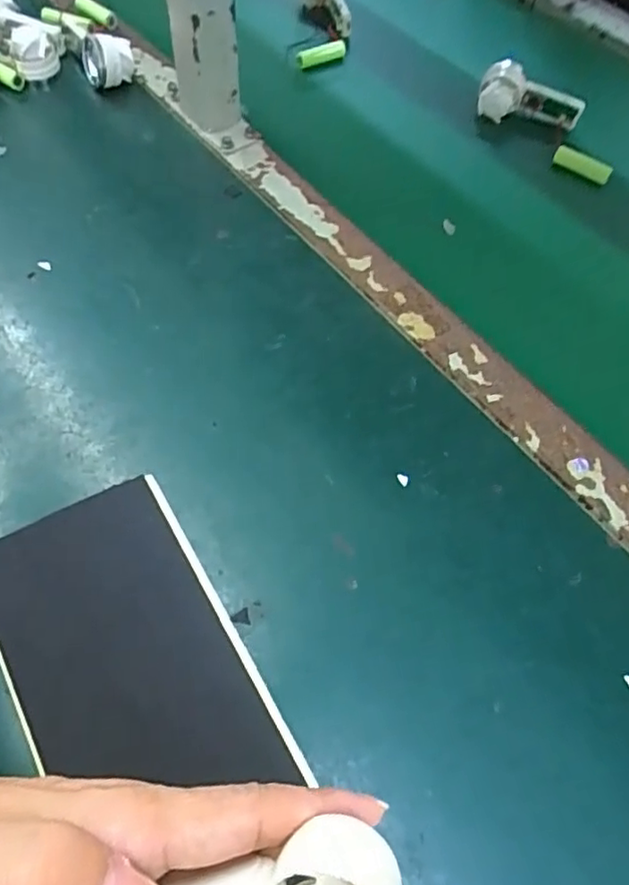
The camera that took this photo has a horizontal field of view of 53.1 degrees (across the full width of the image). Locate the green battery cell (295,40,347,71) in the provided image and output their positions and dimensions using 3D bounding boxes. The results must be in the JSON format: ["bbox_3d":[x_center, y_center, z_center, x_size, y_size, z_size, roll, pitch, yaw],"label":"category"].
[{"bbox_3d":[0.006,-0.373,0.605,0.050,0.016,0.016,-14,61,-10],"label":"green battery cell"}]

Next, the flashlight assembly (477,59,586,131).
[{"bbox_3d":[0.190,-0.301,0.556,0.091,0.039,0.028,13,60,-9],"label":"flashlight assembly"}]

